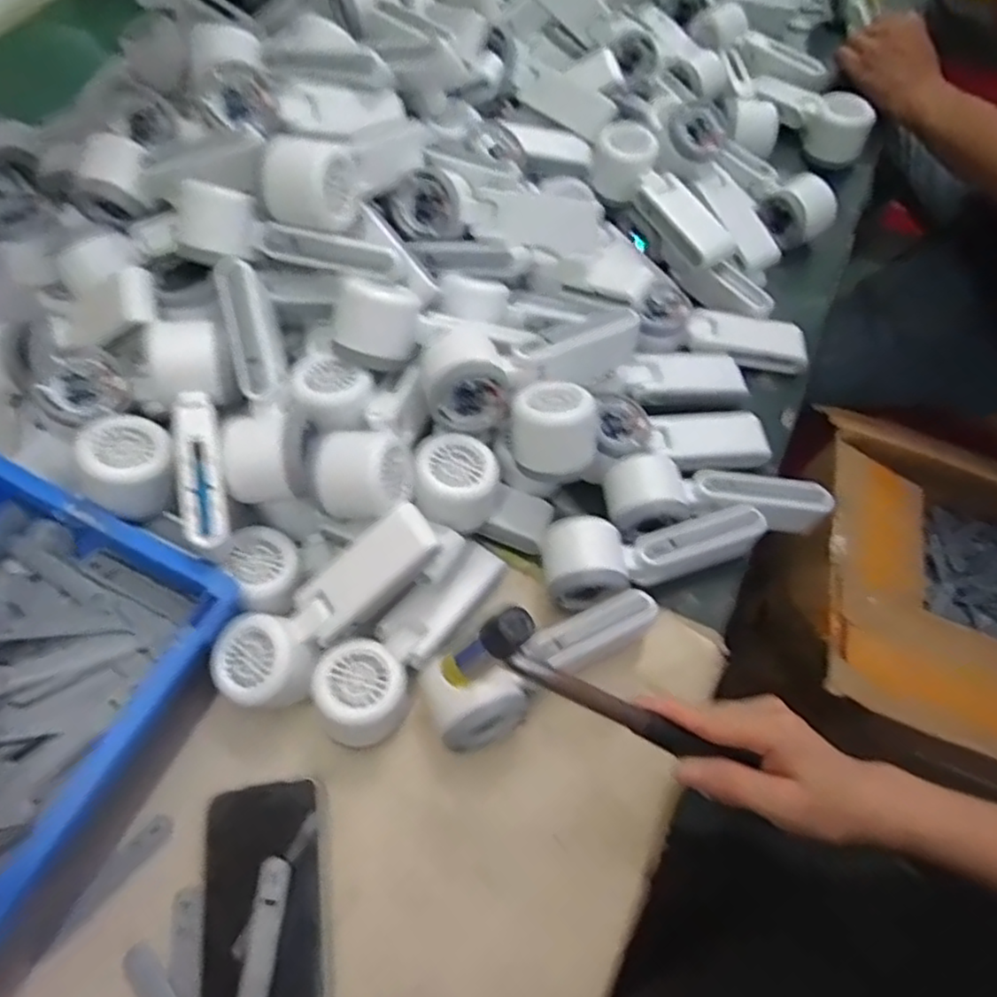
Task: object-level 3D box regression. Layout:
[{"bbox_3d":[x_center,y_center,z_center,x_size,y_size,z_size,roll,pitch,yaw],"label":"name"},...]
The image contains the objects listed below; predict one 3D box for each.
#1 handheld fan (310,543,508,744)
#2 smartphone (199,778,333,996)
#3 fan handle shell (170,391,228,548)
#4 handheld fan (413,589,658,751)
[{"bbox_3d":[-0.058,0.102,0.482,0.057,0.056,0.170,34,52,17],"label":"handheld fan"},{"bbox_3d":[-0.139,0.254,0.402,0.074,0.015,0.155,-9,61,-5],"label":"smartphone"},{"bbox_3d":[-0.192,-0.017,0.441,0.025,0.020,0.102,-10,73,-16],"label":"fan handle shell"},{"bbox_3d":[0.032,0.108,0.468,0.171,0.049,0.065,-24,64,-13],"label":"handheld fan"}]

